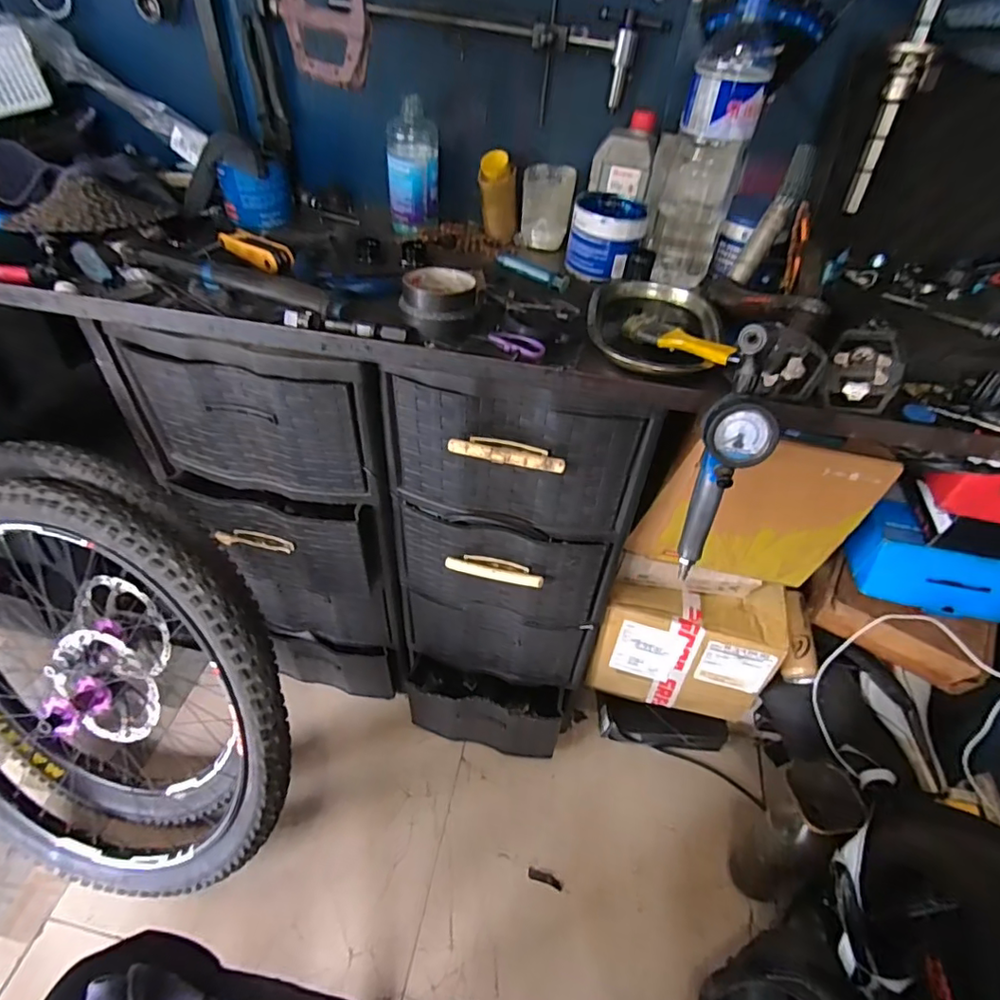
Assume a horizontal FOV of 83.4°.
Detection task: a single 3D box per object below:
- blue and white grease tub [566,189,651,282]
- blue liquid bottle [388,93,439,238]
[{"bbox_3d":[0.147,-0.362,0.774,0.099,0.078,0.103,13,46,8],"label":"blue and white grease tub"},{"bbox_3d":[-0.127,-0.473,0.814,0.073,0.160,0.049,1,45,-4],"label":"blue liquid bottle"}]

